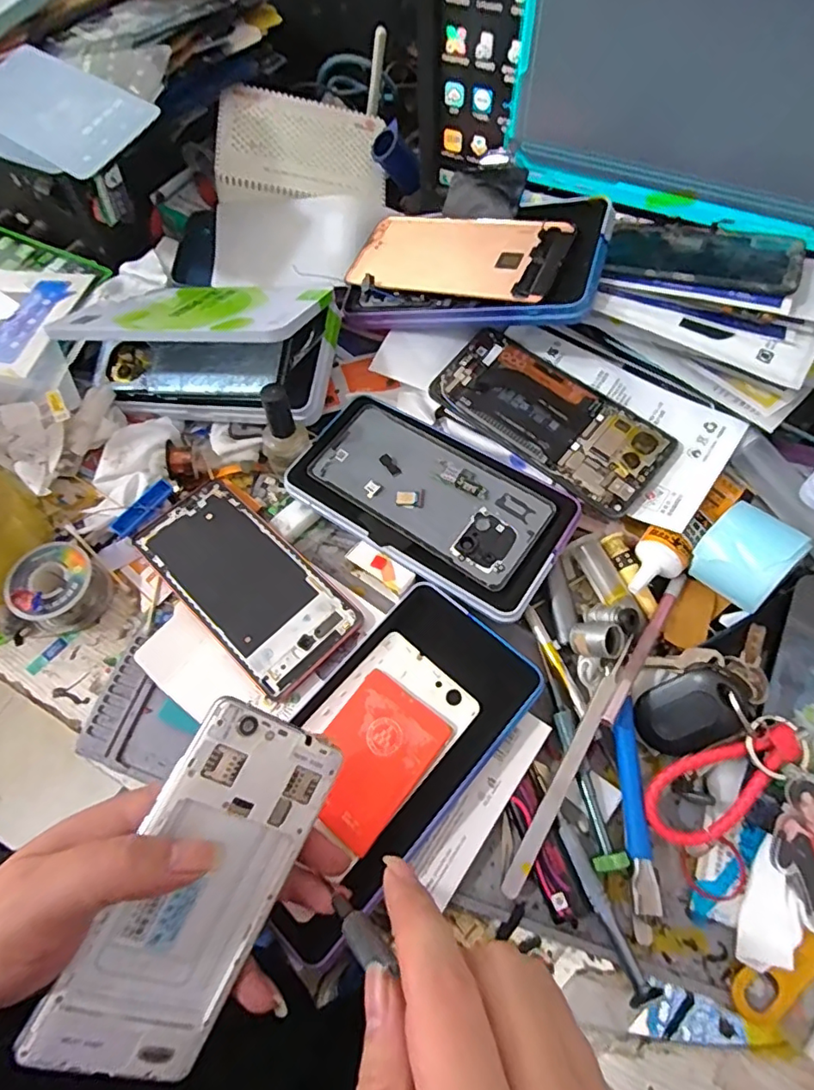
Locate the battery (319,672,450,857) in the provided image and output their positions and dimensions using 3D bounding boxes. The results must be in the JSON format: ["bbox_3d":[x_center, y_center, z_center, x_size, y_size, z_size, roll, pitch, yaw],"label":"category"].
[{"bbox_3d":[-0.020,0.116,0.300,0.057,0.005,0.080,34,68,18],"label":"battery"}]

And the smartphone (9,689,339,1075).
[{"bbox_3d":[-0.085,0.143,0.229,0.069,0.006,0.140,35,73,-25],"label":"smartphone"}]

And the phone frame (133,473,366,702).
[{"bbox_3d":[-0.108,0.023,0.364,0.159,0.011,0.074,41,70,20],"label":"phone frame"}]

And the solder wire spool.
[{"bbox_3d":[-0.230,0.030,0.362,0.047,0.033,0.053,24,65,14],"label":"solder wire spool"}]

